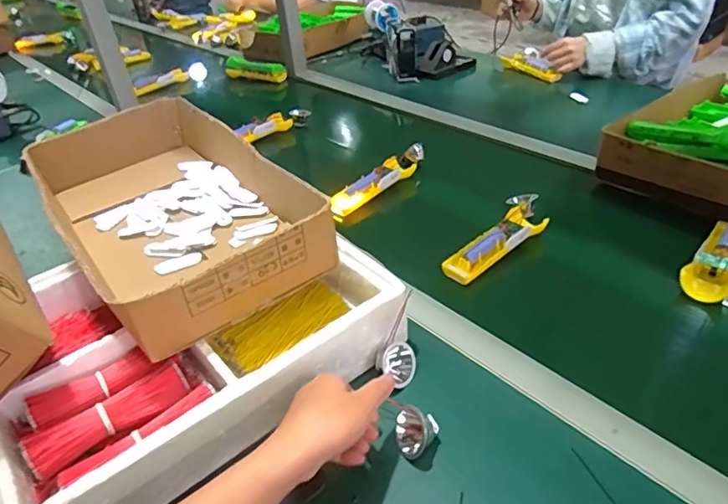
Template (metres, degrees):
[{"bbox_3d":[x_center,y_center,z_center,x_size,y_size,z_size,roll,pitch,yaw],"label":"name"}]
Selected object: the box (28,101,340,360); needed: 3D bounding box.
[{"bbox_3d":[-0.236,-0.056,0.656,0.222,0.095,0.414,-27,41,-27],"label":"box"}]

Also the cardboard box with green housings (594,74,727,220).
[{"bbox_3d":[0.584,-0.192,0.840,0.413,0.083,0.239,-27,41,-27],"label":"cardboard box with green housings"}]

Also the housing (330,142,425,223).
[{"bbox_3d":[0.030,-0.119,0.878,0.043,0.033,0.218,26,46,36],"label":"housing"}]

